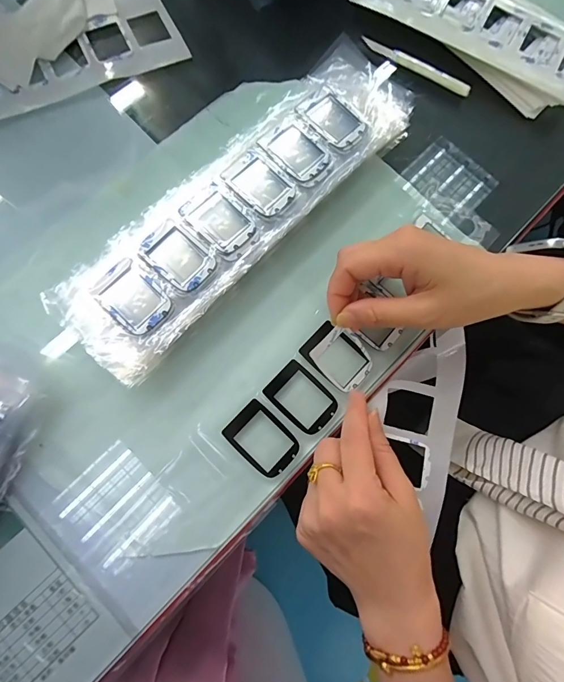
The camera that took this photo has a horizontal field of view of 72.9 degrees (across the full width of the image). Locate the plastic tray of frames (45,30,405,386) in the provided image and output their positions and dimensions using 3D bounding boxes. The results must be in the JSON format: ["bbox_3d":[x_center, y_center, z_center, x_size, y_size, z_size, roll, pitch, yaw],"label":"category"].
[{"bbox_3d":[-0.028,-0.106,0.294,0.310,0.030,0.086,-44,85,-11],"label":"plastic tray of frames"}]

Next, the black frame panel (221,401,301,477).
[{"bbox_3d":[-0.014,0.072,0.277,0.051,0.004,0.036,43,79,5],"label":"black frame panel"}]

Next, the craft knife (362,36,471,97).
[{"bbox_3d":[0.125,-0.256,0.356,0.108,0.005,0.011,28,78,2],"label":"craft knife"}]

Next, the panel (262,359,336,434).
[{"bbox_3d":[0.015,0.043,0.286,0.051,0.004,0.036,43,79,5],"label":"panel"}]

